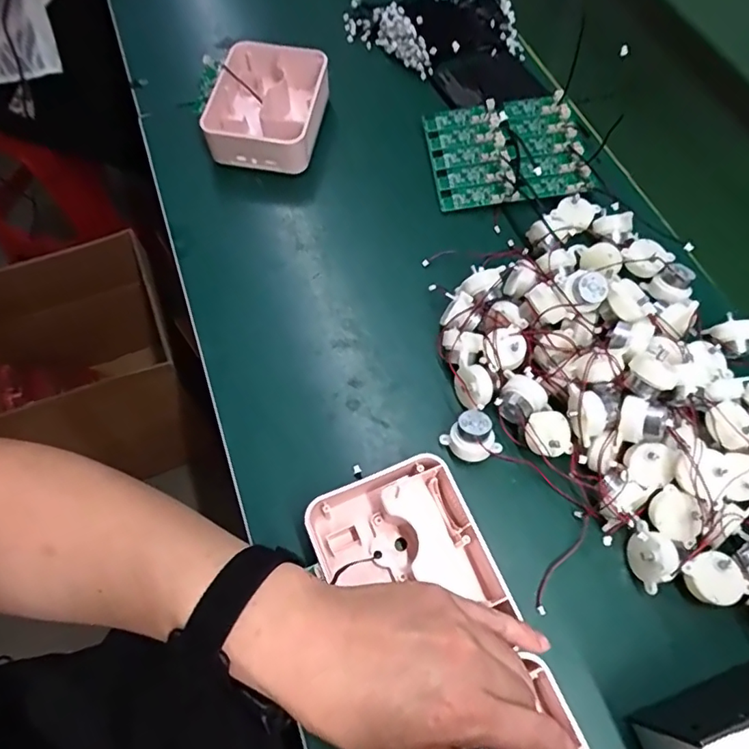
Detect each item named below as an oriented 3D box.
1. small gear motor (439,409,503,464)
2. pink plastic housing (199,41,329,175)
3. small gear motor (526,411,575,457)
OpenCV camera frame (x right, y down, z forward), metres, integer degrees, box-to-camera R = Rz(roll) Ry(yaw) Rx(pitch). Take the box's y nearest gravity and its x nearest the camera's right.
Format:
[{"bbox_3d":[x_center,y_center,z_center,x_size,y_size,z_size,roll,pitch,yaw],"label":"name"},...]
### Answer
[{"bbox_3d":[0.071,0.047,0.381,0.032,0.029,0.033,-32,69,-17],"label":"small gear motor"},{"bbox_3d":[-0.103,-0.259,0.512,0.100,0.054,0.127,8,63,1],"label":"pink plastic housing"},{"bbox_3d":[0.126,0.045,0.383,0.034,0.028,0.033,1,64,-2],"label":"small gear motor"}]

